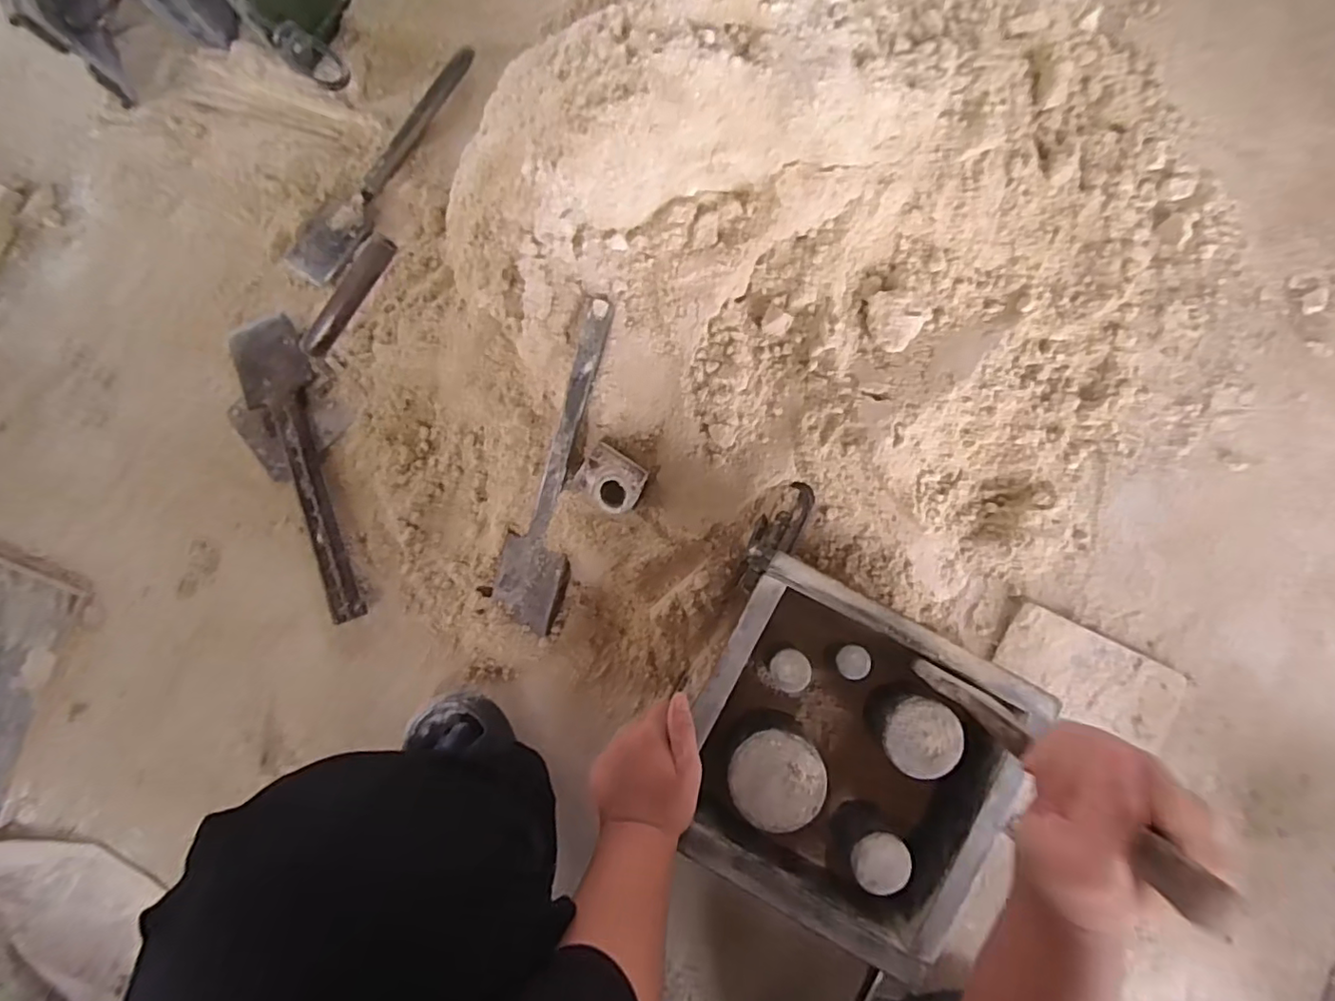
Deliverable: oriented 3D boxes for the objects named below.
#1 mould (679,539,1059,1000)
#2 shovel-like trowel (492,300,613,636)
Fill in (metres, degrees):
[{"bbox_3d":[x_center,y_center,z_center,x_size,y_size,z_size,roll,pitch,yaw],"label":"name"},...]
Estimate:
[{"bbox_3d":[0.137,0.202,0.485,0.230,0.082,0.234,27,87,6],"label":"mould"},{"bbox_3d":[-0.106,-0.026,0.553,0.063,0.026,0.311,17,105,5],"label":"shovel-like trowel"}]

